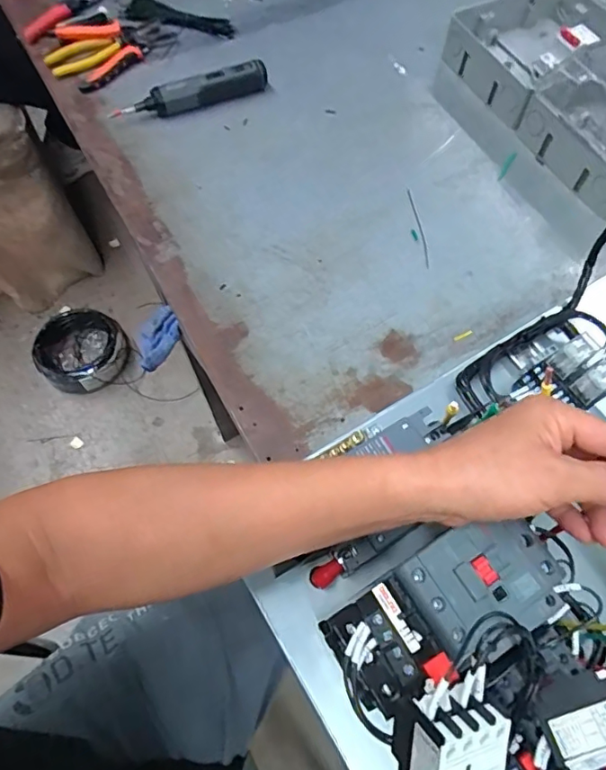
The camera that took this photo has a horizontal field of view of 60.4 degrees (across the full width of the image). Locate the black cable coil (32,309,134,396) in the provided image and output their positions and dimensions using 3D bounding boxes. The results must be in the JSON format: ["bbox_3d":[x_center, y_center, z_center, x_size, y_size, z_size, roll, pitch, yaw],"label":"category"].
[{"bbox_3d":[-0.508,-0.078,1.201,0.199,0.080,0.192,0,65,0],"label":"black cable coil"}]

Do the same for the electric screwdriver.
[{"bbox_3d":[-0.143,-0.374,0.671,0.202,0.027,0.033,-21,67,-10],"label":"electric screwdriver"}]

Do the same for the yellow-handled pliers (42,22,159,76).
[{"bbox_3d":[-0.276,-0.467,0.721,0.156,0.017,0.041,-26,68,-12],"label":"yellow-handled pliers"}]

